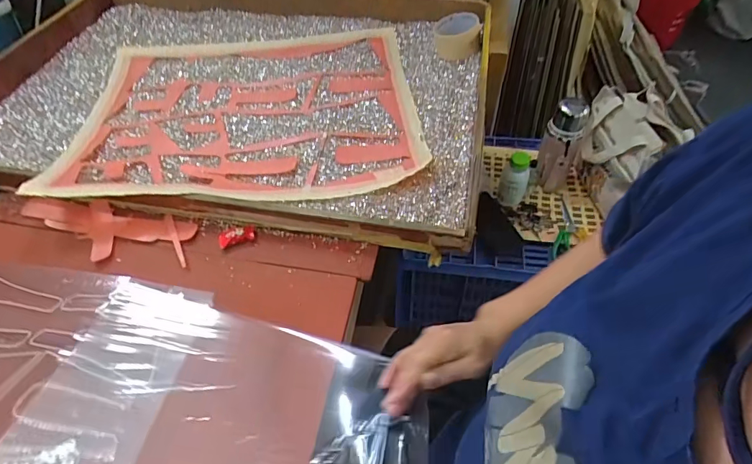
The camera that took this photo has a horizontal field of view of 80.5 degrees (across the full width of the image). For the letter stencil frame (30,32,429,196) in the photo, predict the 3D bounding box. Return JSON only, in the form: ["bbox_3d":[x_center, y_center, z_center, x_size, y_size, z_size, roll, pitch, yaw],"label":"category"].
[{"bbox_3d":[-0.221,-0.238,0.795,0.558,0.062,0.482,-7,51,-1],"label":"letter stencil frame"}]

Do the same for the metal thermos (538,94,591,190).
[{"bbox_3d":[0.401,-0.184,0.983,0.082,0.213,0.079,20,54,17],"label":"metal thermos"}]

